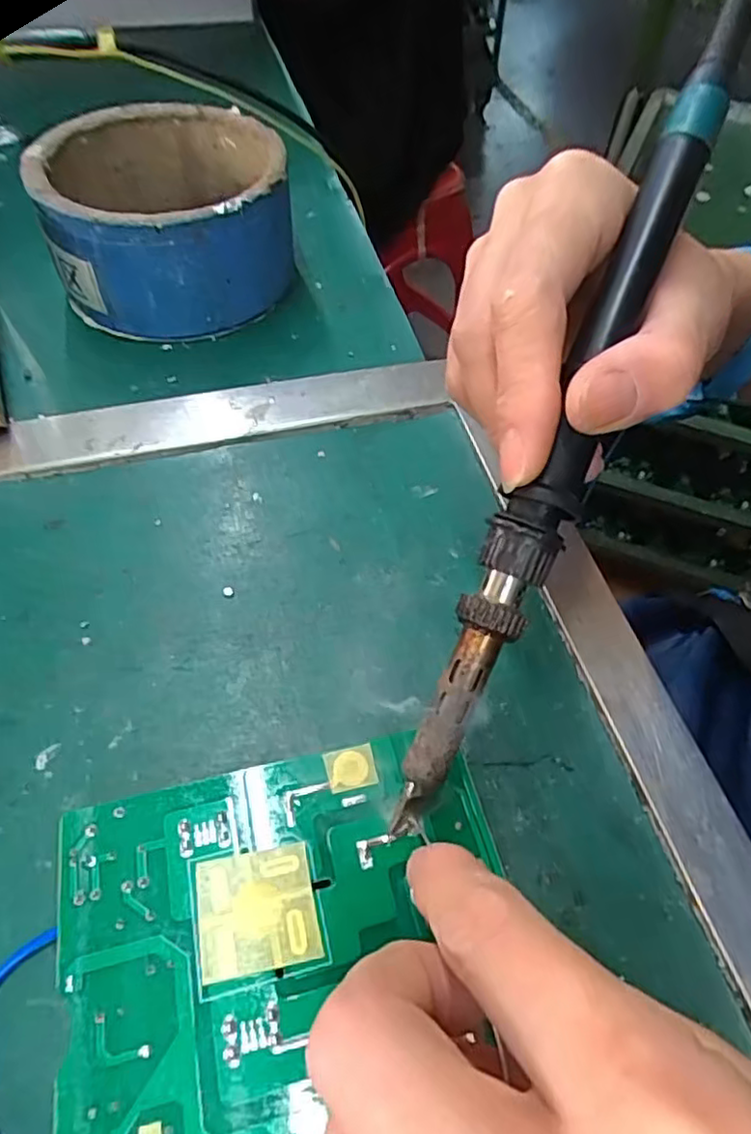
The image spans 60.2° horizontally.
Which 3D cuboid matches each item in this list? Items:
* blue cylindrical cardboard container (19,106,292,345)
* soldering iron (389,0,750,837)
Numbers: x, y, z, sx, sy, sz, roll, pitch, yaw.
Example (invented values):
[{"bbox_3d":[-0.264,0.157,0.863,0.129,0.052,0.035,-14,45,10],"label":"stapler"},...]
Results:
[{"bbox_3d":[-0.104,-0.183,0.338,0.113,0.065,0.131,-4,54,-4],"label":"blue cylindrical cardboard container"},{"bbox_3d":[0.051,-0.036,0.169,0.017,0.016,0.228,22,91,14],"label":"soldering iron"}]

